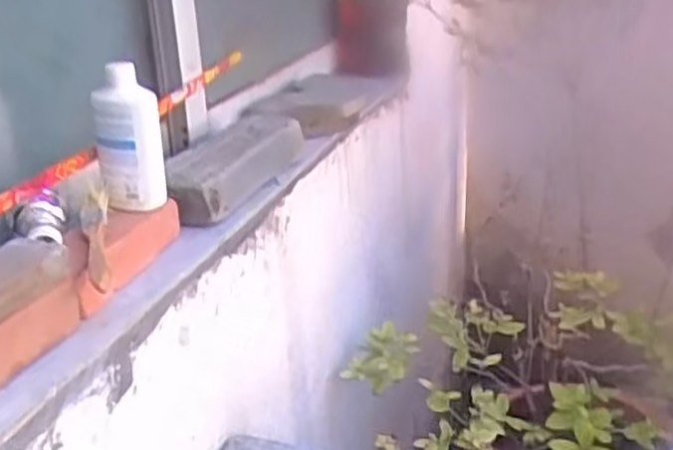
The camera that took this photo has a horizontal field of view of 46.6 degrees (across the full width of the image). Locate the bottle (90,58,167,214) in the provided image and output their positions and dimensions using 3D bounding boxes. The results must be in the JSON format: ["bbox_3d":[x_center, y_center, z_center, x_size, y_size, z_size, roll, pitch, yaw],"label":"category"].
[{"bbox_3d":[-0.192,-0.081,0.726,0.058,0.128,0.050,-10,24,-17],"label":"bottle"}]

